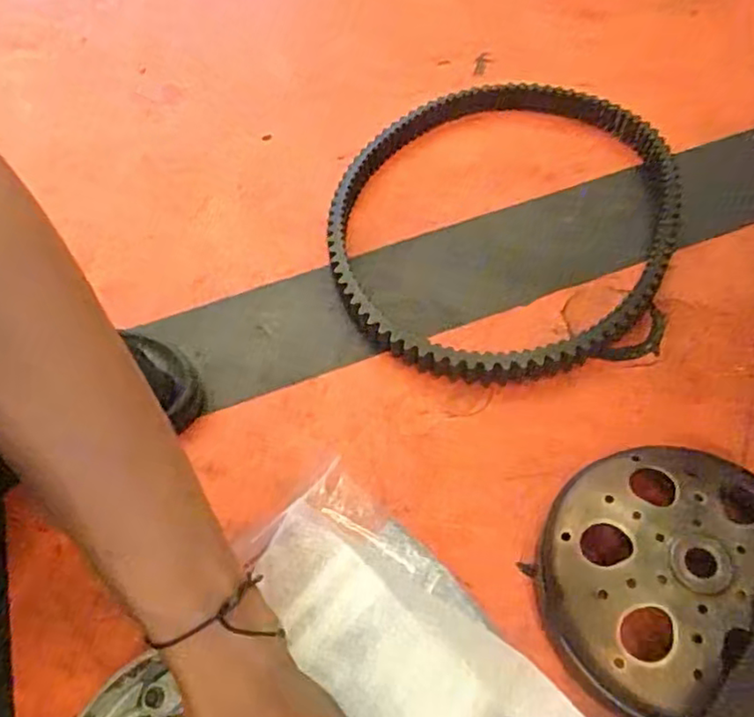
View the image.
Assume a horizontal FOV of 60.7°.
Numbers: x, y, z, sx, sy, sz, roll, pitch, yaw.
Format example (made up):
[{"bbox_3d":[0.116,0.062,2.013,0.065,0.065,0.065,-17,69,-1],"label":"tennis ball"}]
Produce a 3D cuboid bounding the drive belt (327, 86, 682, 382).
[{"bbox_3d":[0.107,-0.127,0.549,0.274,0.027,0.344,22,60,18],"label":"drive belt"}]

